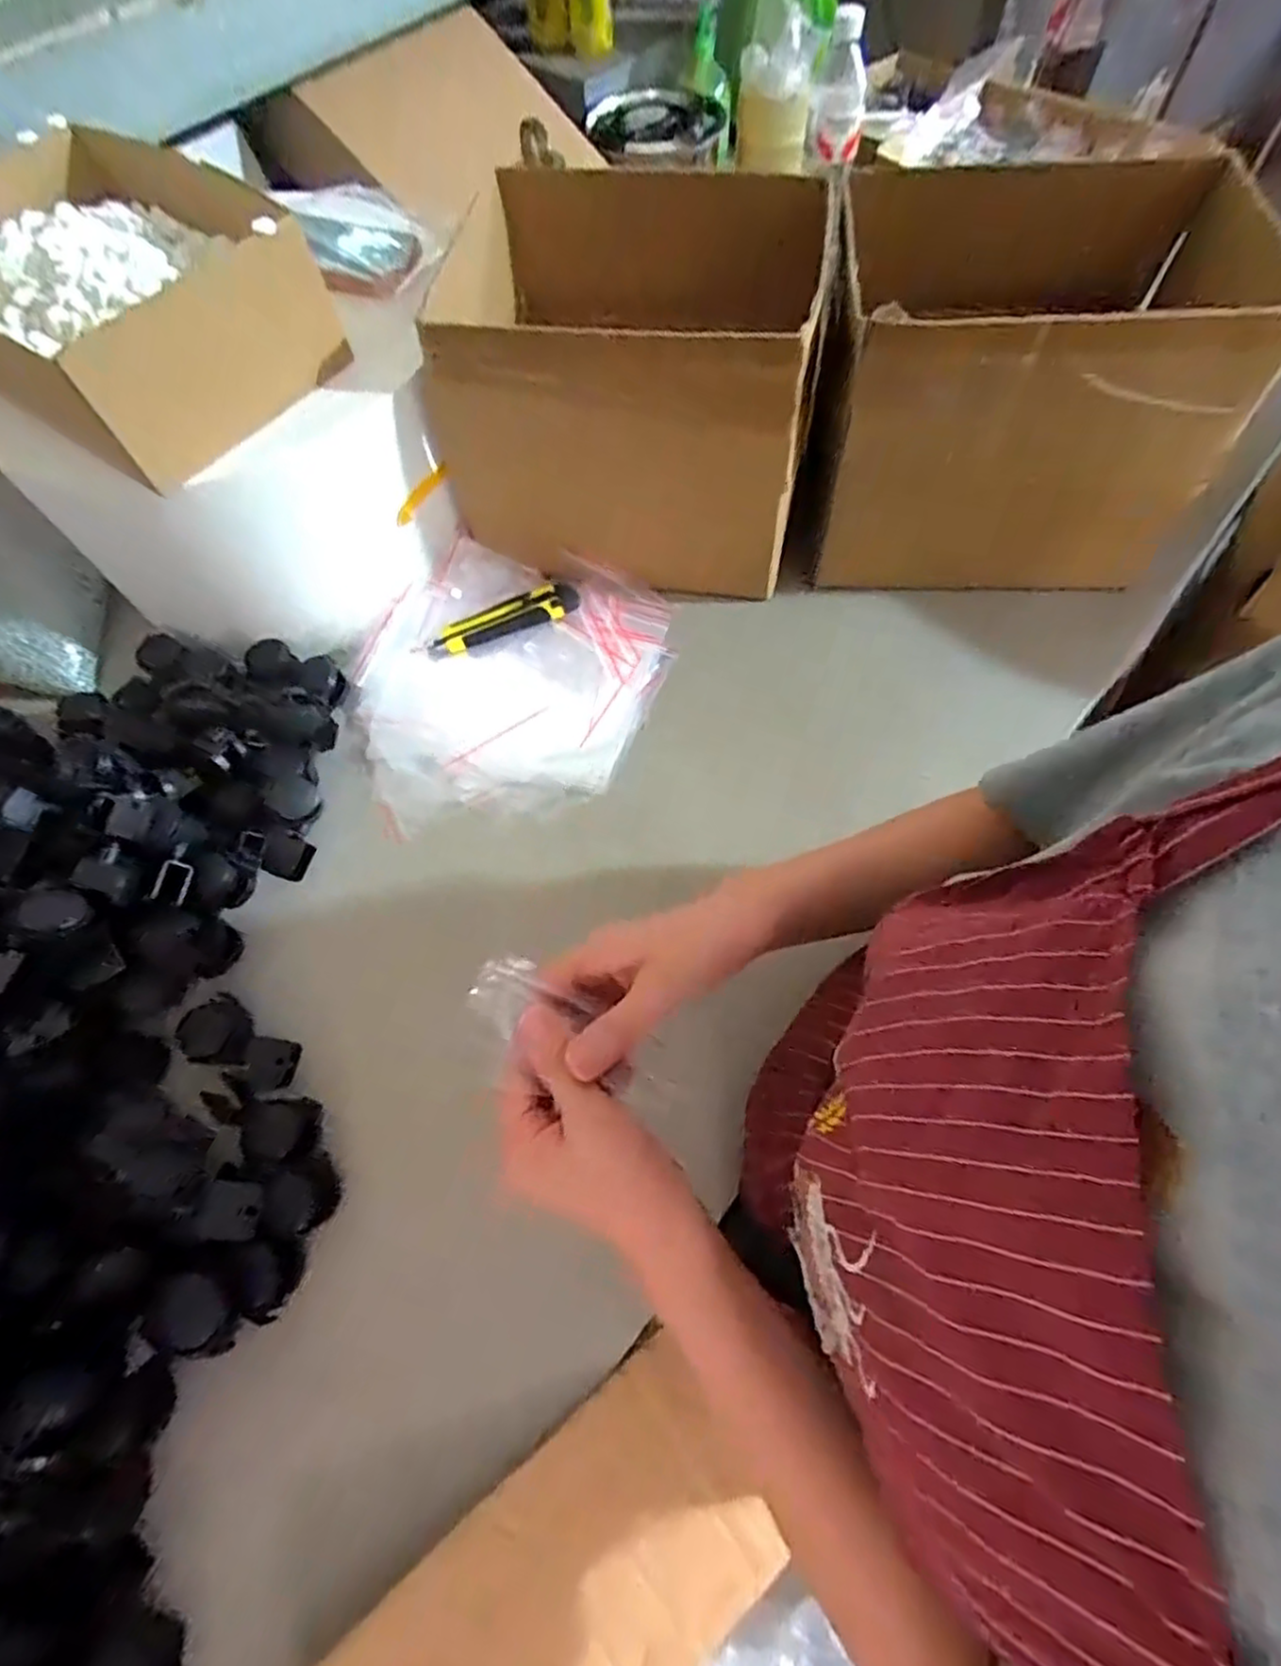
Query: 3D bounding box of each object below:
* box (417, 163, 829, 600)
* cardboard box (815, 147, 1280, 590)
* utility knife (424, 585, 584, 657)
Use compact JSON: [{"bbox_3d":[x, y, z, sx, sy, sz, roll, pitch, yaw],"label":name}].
[{"bbox_3d":[-0.009,-0.449,0.680,0.329,0.233,0.317,7,66,6],"label":"box"},{"bbox_3d":[0.349,-0.430,0.655,0.320,0.249,0.312,5,65,5],"label":"cardboard box"},{"bbox_3d":[-0.137,-0.211,0.693,0.154,0.020,0.039,-18,65,-5],"label":"utility knife"}]

